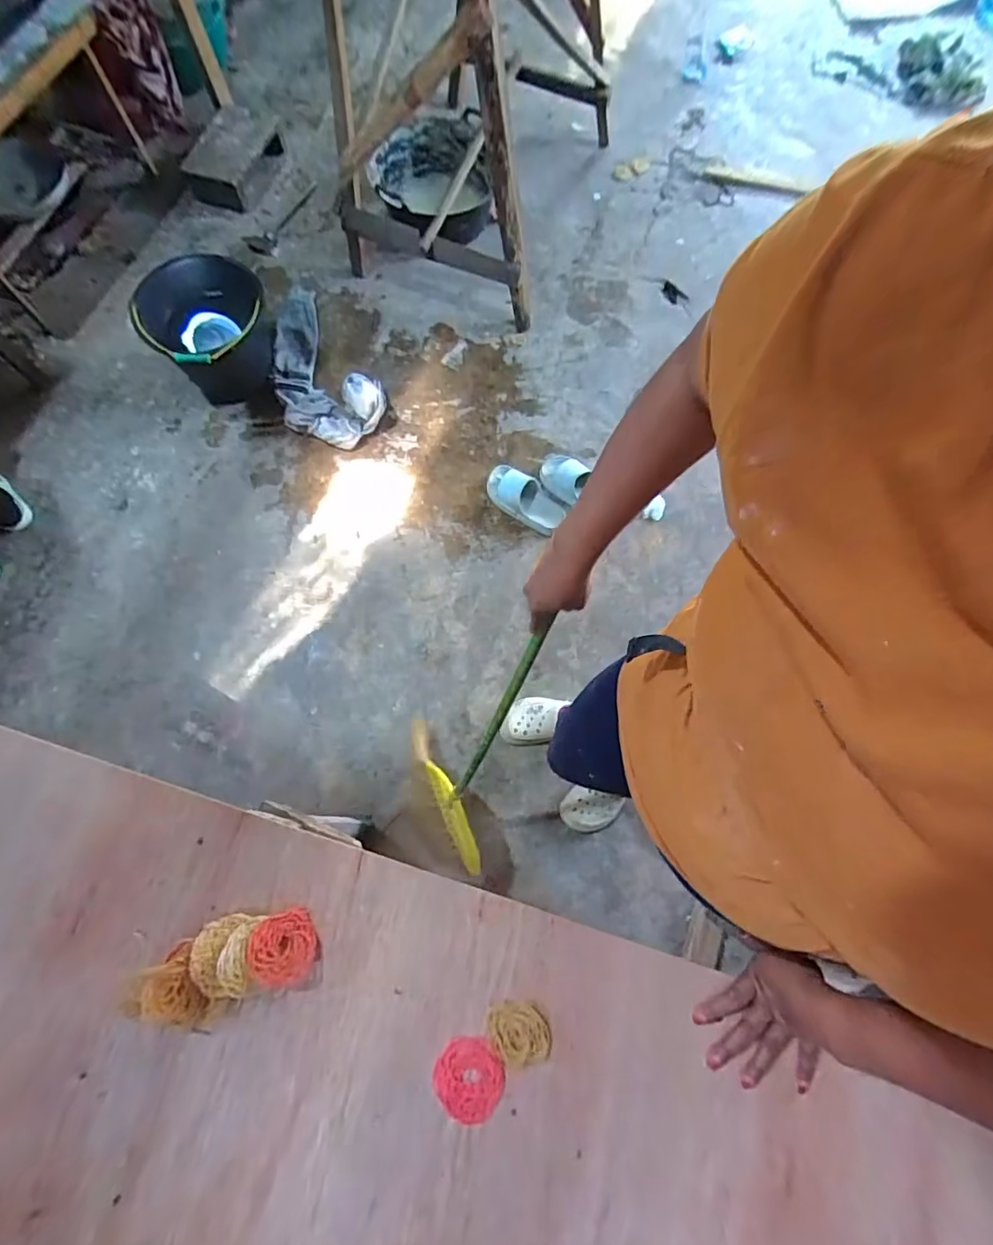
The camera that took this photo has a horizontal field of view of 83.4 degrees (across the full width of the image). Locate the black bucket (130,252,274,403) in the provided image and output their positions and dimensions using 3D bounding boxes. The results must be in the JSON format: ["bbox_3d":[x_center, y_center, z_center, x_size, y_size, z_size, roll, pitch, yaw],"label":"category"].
[{"bbox_3d":[-0.779,-0.776,1.550,0.333,0.286,0.299,-19,73,-6],"label":"black bucket"}]

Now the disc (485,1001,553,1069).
[{"bbox_3d":[0.022,0.403,0.546,0.060,0.012,0.054,-4,72,-1],"label":"disc"}]

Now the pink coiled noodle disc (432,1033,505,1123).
[{"bbox_3d":[-0.027,0.438,0.533,0.066,0.006,0.067,0,72,0],"label":"pink coiled noodle disc"}]

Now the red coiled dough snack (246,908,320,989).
[{"bbox_3d":[-0.212,0.323,0.551,0.063,0.013,0.064,-10,65,-30],"label":"red coiled dough snack"}]

